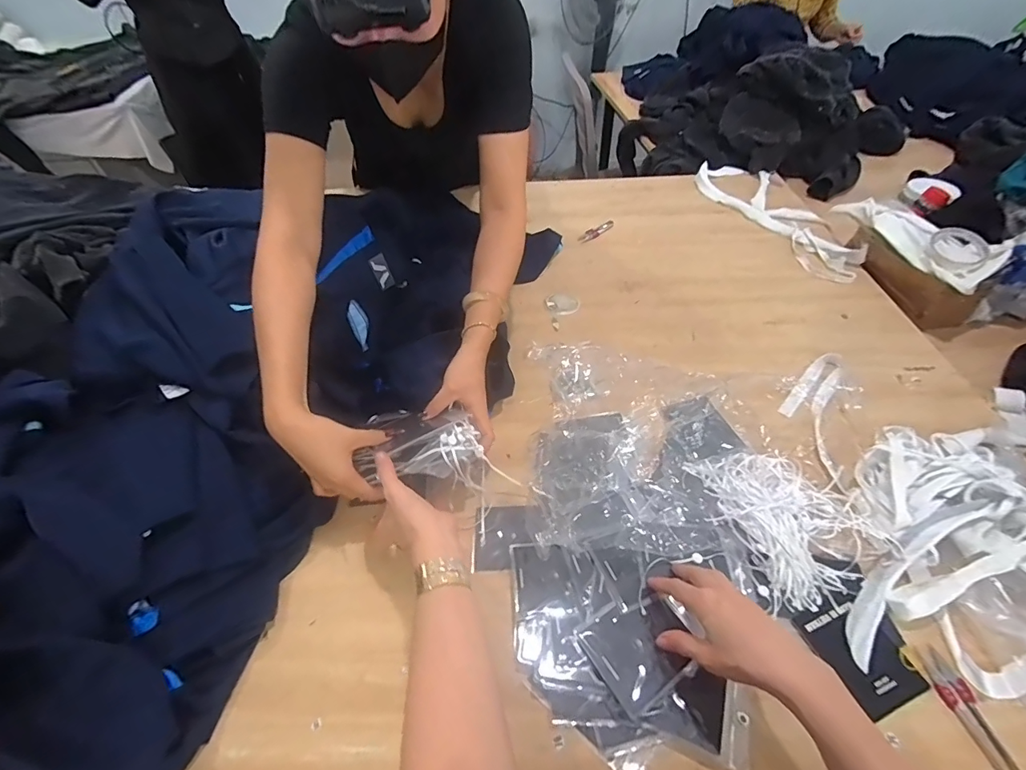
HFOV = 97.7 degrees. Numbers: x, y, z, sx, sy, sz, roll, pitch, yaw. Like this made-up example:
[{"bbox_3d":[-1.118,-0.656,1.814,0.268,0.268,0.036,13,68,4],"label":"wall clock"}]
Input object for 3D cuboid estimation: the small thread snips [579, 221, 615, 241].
[{"bbox_3d":[0.184,-0.337,0.986,0.094,0.015,0.027,-30,57,-22],"label":"small thread snips"}]

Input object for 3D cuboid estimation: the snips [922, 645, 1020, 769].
[{"bbox_3d":[0.433,0.310,0.424,0.029,0.005,0.098,-12,50,-8],"label":"snips"}]

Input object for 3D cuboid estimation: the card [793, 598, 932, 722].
[{"bbox_3d":[0.361,0.272,0.460,0.088,0.010,0.095,-18,51,-13],"label":"card"}]

